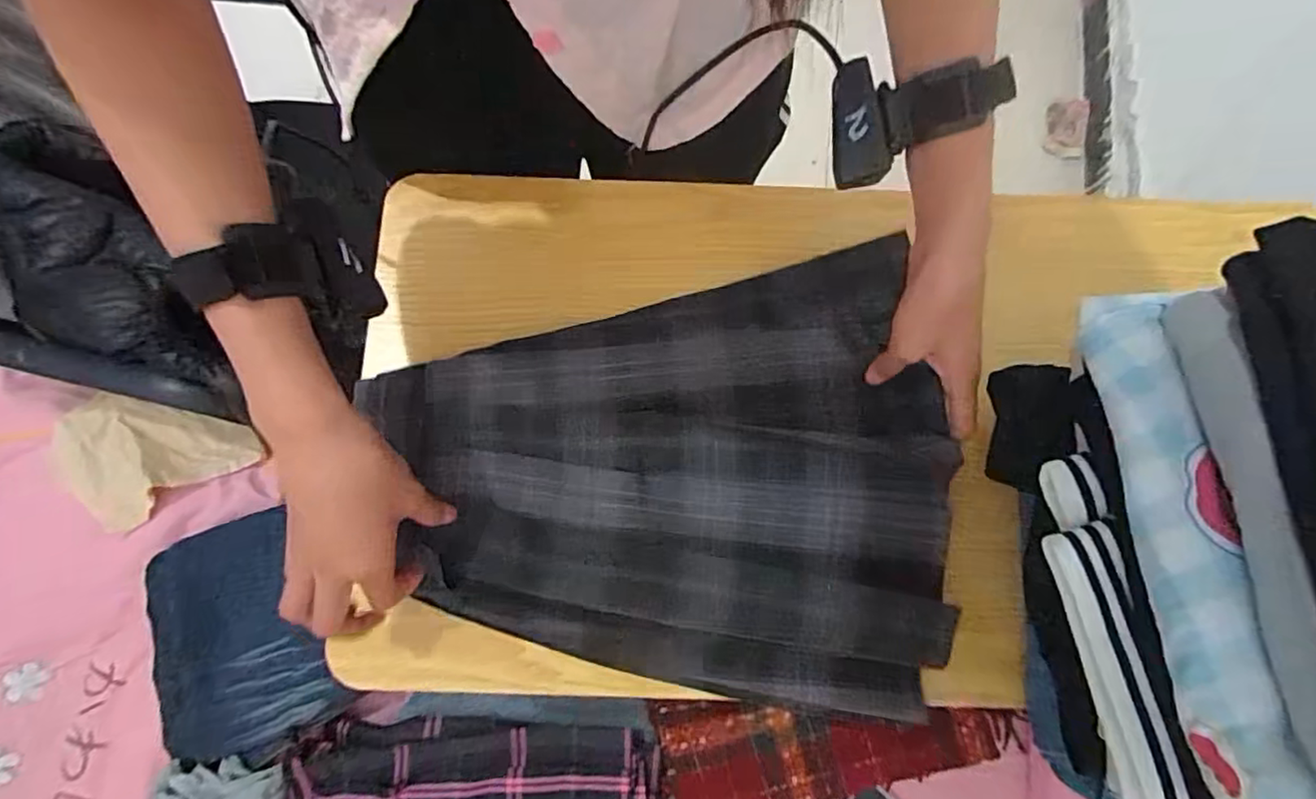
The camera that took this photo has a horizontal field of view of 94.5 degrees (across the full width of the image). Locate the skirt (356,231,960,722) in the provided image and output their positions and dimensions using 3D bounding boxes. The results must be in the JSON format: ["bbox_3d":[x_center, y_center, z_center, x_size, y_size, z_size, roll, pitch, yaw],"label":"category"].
[{"bbox_3d":[0.012,0.063,0.427,0.367,0.038,0.303,-8,78,-2],"label":"skirt"}]

